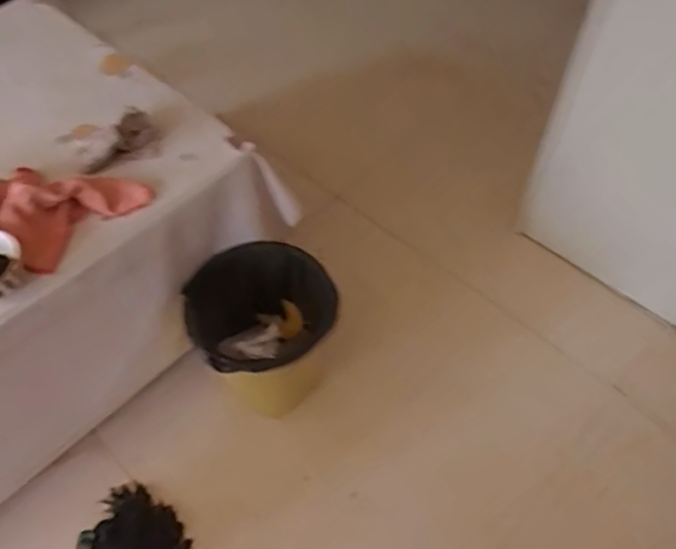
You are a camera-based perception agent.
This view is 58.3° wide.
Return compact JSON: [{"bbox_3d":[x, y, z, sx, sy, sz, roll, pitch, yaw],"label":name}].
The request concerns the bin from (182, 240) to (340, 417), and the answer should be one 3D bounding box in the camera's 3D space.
[{"bbox_3d":[-0.138,0.111,1.151,0.234,0.279,0.241,0,55,0],"label":"bin"}]

